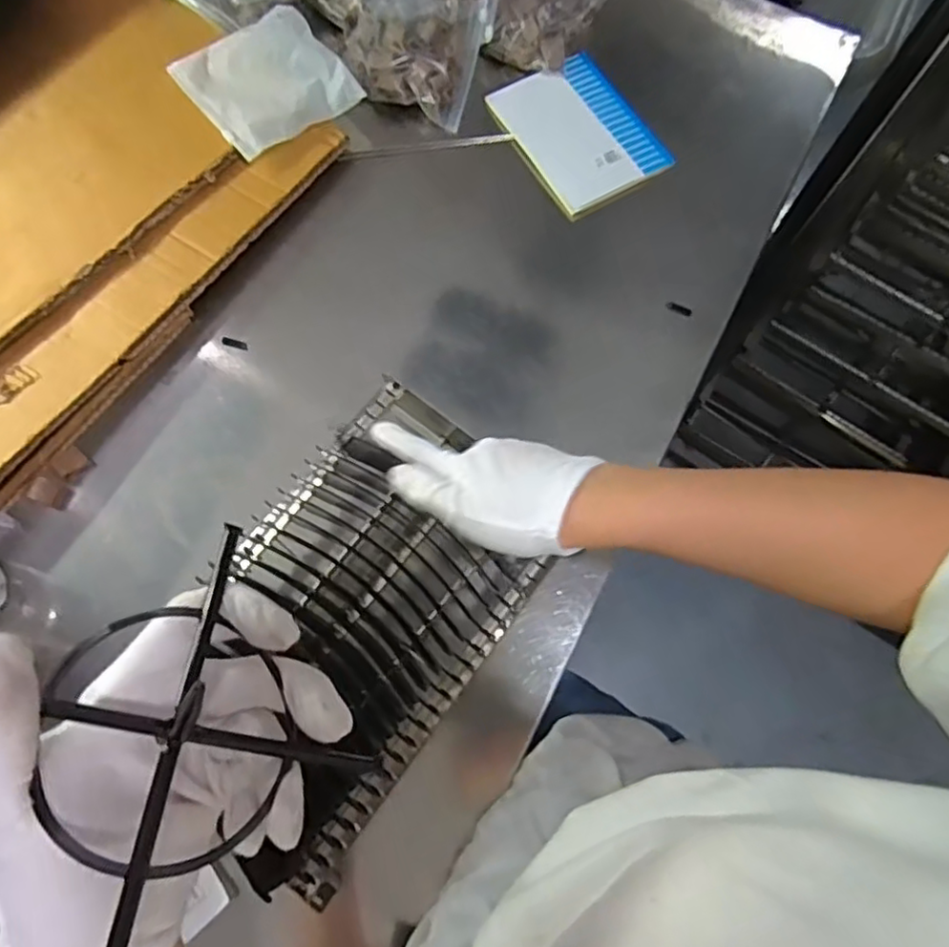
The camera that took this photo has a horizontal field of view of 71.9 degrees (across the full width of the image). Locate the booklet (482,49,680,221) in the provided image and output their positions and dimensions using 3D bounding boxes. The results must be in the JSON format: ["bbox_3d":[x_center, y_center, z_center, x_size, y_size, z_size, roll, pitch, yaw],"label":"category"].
[{"bbox_3d":[0.106,-0.352,0.671,0.127,0.017,0.178,-29,75,-12],"label":"booklet"}]

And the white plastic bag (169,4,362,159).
[{"bbox_3d":[-0.207,-0.392,0.650,0.137,0.027,0.148,-37,77,-13],"label":"white plastic bag"}]

